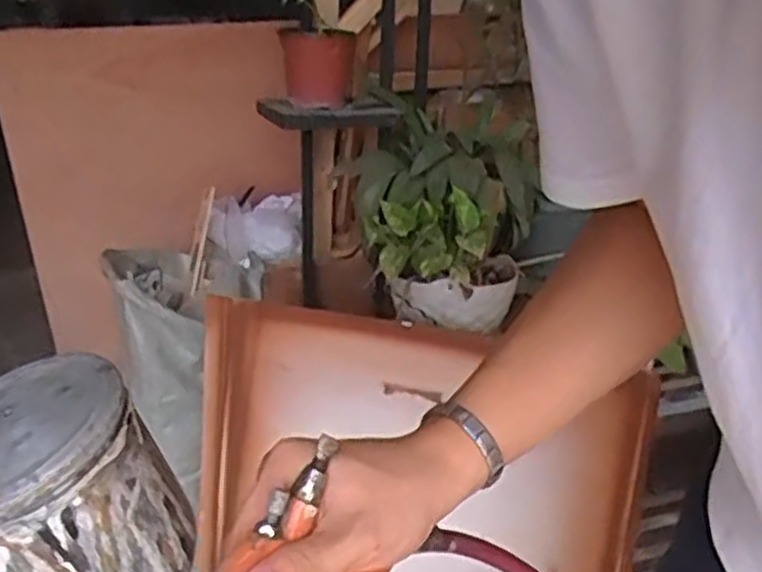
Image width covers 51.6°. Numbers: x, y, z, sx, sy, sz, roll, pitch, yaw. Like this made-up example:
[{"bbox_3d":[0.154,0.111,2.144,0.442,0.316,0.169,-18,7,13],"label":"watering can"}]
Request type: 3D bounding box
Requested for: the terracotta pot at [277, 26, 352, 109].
[{"bbox_3d":[-0.108,-0.372,1.341,0.118,0.117,0.094,0,20,-4],"label":"terracotta pot"}]

